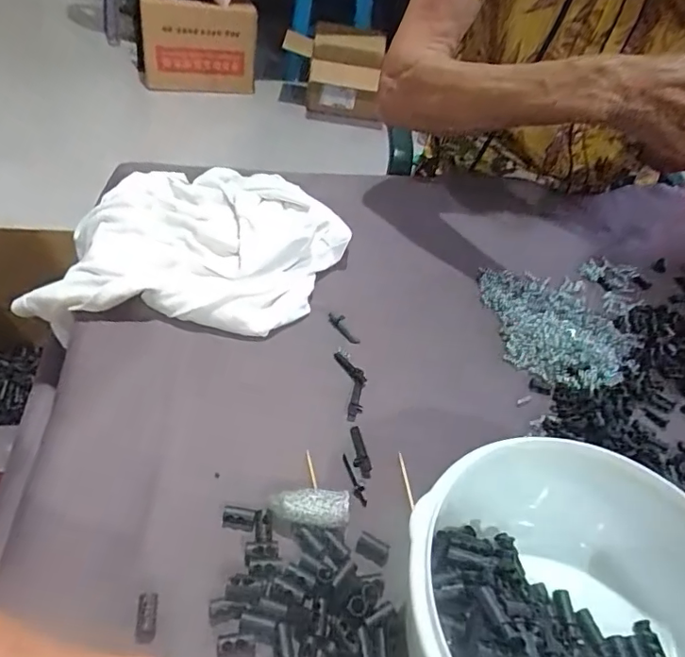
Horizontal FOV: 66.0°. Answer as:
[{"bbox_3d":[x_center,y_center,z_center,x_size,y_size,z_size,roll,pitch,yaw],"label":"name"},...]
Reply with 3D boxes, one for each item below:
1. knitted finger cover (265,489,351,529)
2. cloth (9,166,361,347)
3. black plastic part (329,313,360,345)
[{"bbox_3d":[-0.020,0.103,0.305,0.046,0.017,0.019,8,43,0],"label":"knitted finger cover"},{"bbox_3d":[-0.125,-0.076,0.457,0.233,0.059,0.185,11,43,3],"label":"cloth"},{"bbox_3d":[0.001,0.000,0.432,0.011,0.005,0.036,-23,52,-29],"label":"black plastic part"}]

